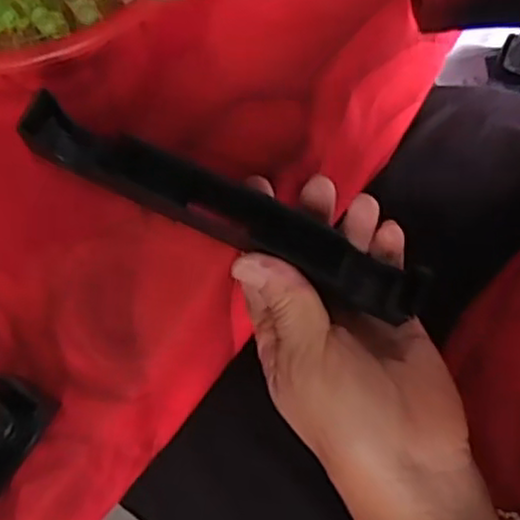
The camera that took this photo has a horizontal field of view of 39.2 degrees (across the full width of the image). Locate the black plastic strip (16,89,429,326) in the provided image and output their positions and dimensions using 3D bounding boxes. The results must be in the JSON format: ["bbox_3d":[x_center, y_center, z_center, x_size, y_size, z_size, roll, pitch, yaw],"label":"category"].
[{"bbox_3d":[-0.015,-0.022,0.335,0.196,0.021,0.027,25,77,-1],"label":"black plastic strip"}]

